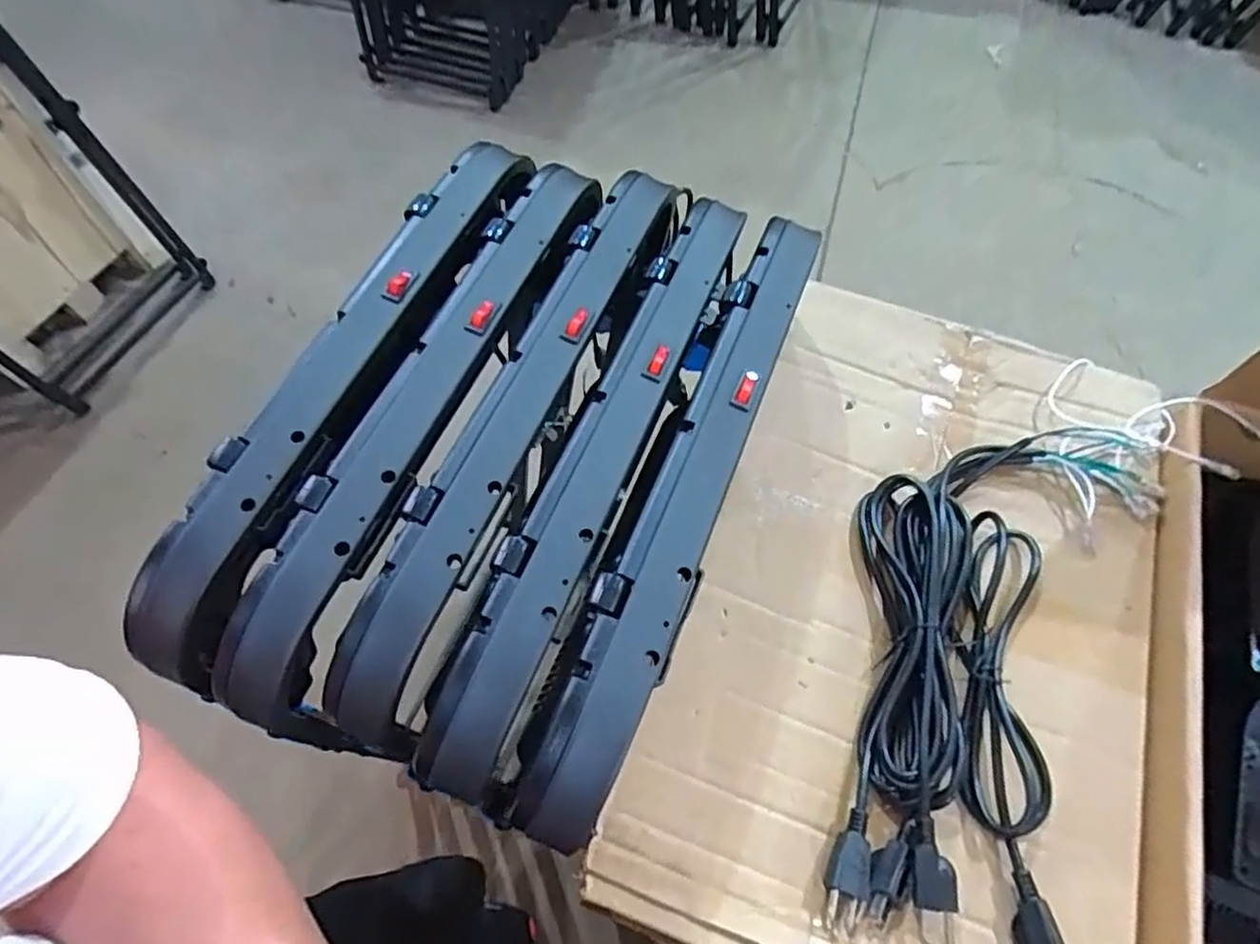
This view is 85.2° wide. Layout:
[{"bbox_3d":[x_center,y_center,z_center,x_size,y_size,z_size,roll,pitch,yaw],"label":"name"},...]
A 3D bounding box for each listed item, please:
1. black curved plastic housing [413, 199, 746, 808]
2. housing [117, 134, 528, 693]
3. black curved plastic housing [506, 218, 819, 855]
[{"bbox_3d":[-0.017,-0.006,0.458,0.061,0.122,0.435,21,64,11],"label":"black curved plastic housing"},{"bbox_3d":[-0.189,-0.069,0.481,0.067,0.071,0.441,20,64,11],"label":"housing"},{"bbox_3d":[0.040,0.008,0.433,0.058,0.057,0.440,20,64,11],"label":"black curved plastic housing"}]

